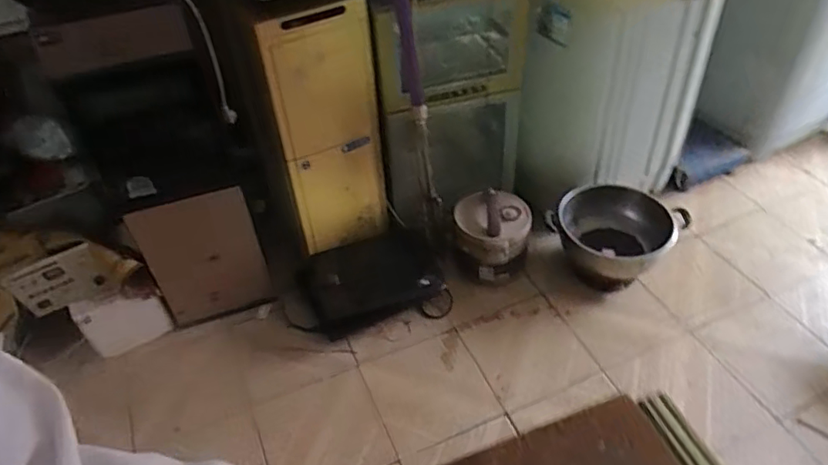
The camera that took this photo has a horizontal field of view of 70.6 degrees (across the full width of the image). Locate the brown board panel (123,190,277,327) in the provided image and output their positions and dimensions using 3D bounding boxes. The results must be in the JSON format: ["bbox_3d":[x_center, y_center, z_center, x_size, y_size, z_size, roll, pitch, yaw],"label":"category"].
[{"bbox_3d":[-0.577,0.081,1.620,0.305,0.462,0.025,-10,44,-6],"label":"brown board panel"}]

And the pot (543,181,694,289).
[{"bbox_3d":[0.602,0.023,1.787,0.393,0.235,0.251,4,44,7],"label":"pot"}]

